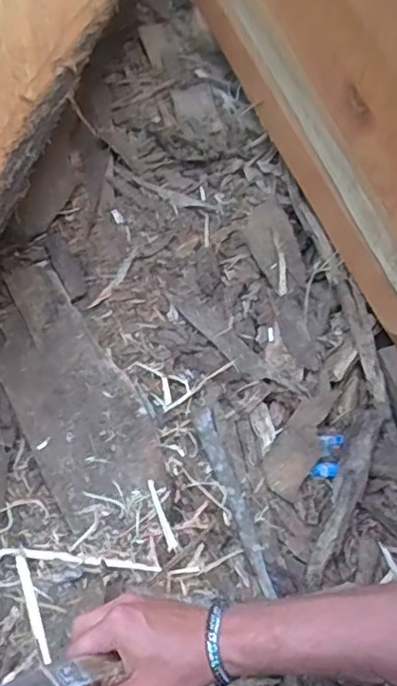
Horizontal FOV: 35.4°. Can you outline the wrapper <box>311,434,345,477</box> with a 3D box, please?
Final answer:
[{"bbox_3d":[0.165,0.143,0.787,0.032,0.015,0.058,17,81,11],"label":"wrapper"}]

